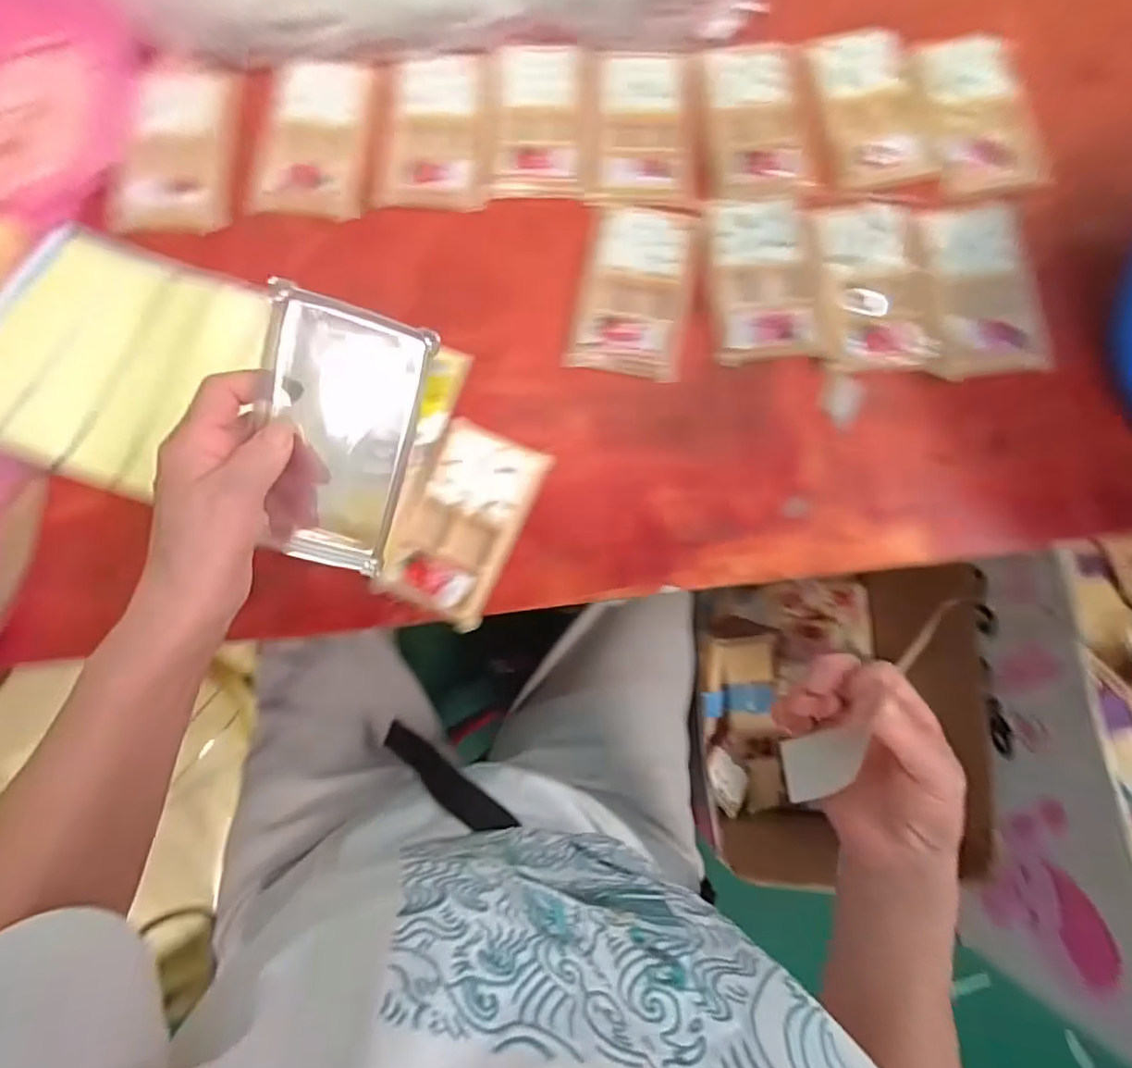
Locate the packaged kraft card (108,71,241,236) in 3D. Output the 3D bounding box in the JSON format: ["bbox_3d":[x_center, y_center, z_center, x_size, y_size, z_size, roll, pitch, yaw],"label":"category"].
[{"bbox_3d":[-0.311,-0.308,0.484,0.089,0.007,0.139,2,81,1],"label":"packaged kraft card"}]

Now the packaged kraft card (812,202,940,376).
[{"bbox_3d":[0.233,-0.191,0.452,0.081,0.014,0.133,-4,81,0],"label":"packaged kraft card"}]

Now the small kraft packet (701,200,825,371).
[{"bbox_3d":[0.151,-0.197,0.461,0.079,0.014,0.129,-4,81,0],"label":"small kraft packet"}]

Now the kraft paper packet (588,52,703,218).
[{"bbox_3d":[0.063,-0.323,0.480,0.087,0.008,0.131,3,81,1],"label":"kraft paper packet"}]

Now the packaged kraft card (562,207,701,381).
[{"bbox_3d":[0.052,-0.188,0.459,0.084,0.006,0.133,8,81,2],"label":"packaged kraft card"}]

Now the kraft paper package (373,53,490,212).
[{"bbox_3d":[-0.105,-0.326,0.482,0.084,0.004,0.134,3,81,1],"label":"kraft paper package"}]

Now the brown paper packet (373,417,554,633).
[{"bbox_3d":[-0.073,-0.009,0.431,0.077,0.014,0.138,23,82,4],"label":"brown paper packet"}]

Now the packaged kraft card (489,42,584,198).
[{"bbox_3d":[-0.023,-0.335,0.484,0.074,0.008,0.134,1,81,0],"label":"packaged kraft card"}]

